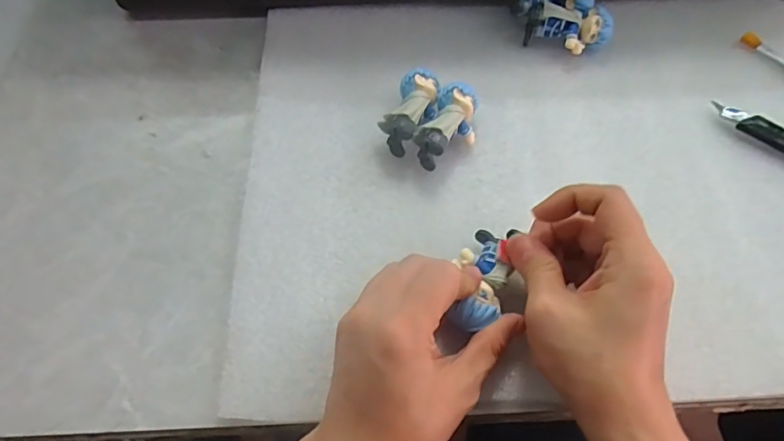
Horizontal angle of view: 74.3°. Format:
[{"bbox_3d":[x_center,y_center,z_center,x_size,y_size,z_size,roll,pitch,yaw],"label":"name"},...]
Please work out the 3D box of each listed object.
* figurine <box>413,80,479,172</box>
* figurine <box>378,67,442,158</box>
[{"bbox_3d":[0.040,-0.065,0.343,0.030,0.032,0.067,25,64,15],"label":"figurine"},{"bbox_3d":[0.013,-0.073,0.349,0.028,0.033,0.057,15,62,10],"label":"figurine"}]

